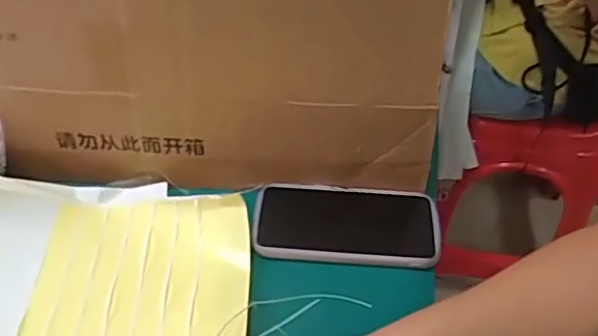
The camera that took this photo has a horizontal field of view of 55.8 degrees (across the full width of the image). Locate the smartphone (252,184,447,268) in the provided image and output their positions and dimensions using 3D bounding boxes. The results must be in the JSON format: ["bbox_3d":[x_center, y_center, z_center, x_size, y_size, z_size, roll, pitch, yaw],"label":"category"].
[{"bbox_3d":[0.044,0.052,0.531,0.169,0.014,0.084,4,48,4],"label":"smartphone"}]

